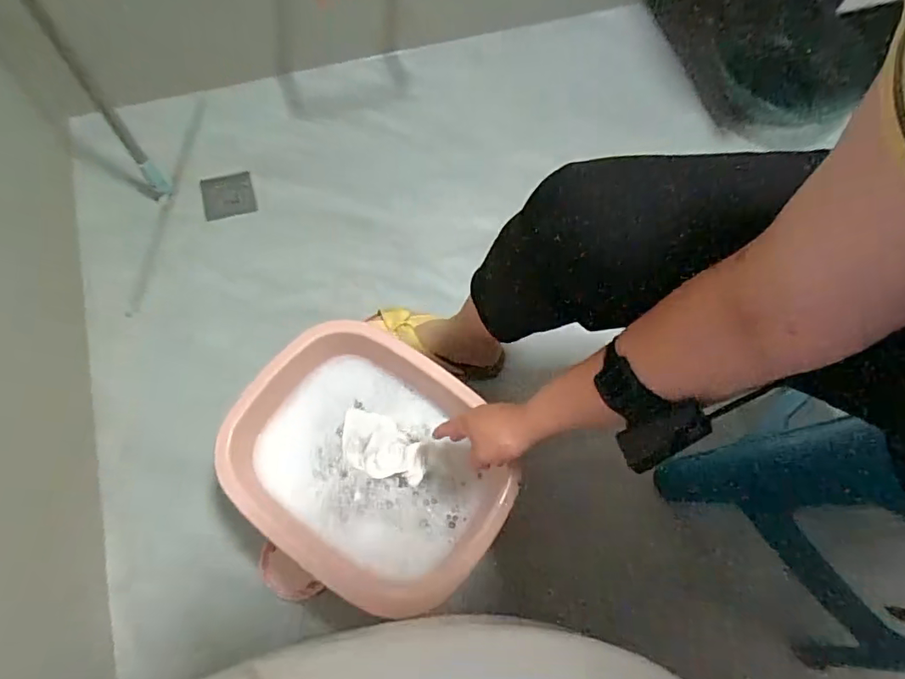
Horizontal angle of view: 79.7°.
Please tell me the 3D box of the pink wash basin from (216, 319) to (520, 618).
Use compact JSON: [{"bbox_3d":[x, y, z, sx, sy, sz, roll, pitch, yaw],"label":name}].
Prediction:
[{"bbox_3d":[-0.104,0.159,0.709,0.342,0.105,0.284,34,72,10],"label":"pink wash basin"}]

